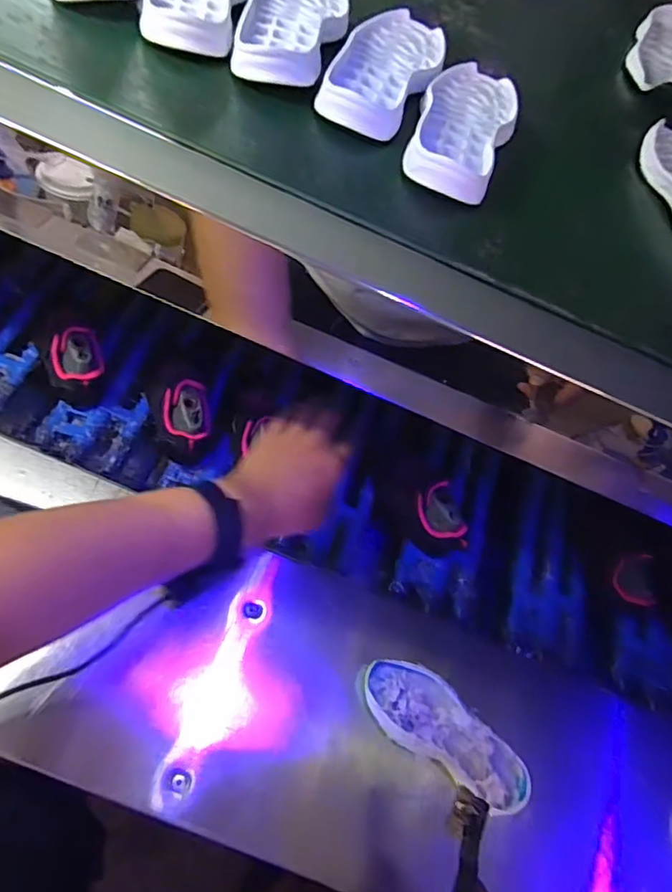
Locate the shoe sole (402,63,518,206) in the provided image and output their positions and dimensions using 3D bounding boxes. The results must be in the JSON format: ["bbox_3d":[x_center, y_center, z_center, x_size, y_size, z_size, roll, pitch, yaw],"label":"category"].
[{"bbox_3d":[0.091,-0.228,0.407,0.065,0.021,0.155,19,56,6],"label":"shoe sole"}]

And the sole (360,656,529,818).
[{"bbox_3d":[0.102,0.257,0.511,0.169,0.032,0.064,34,70,11],"label":"sole"}]

